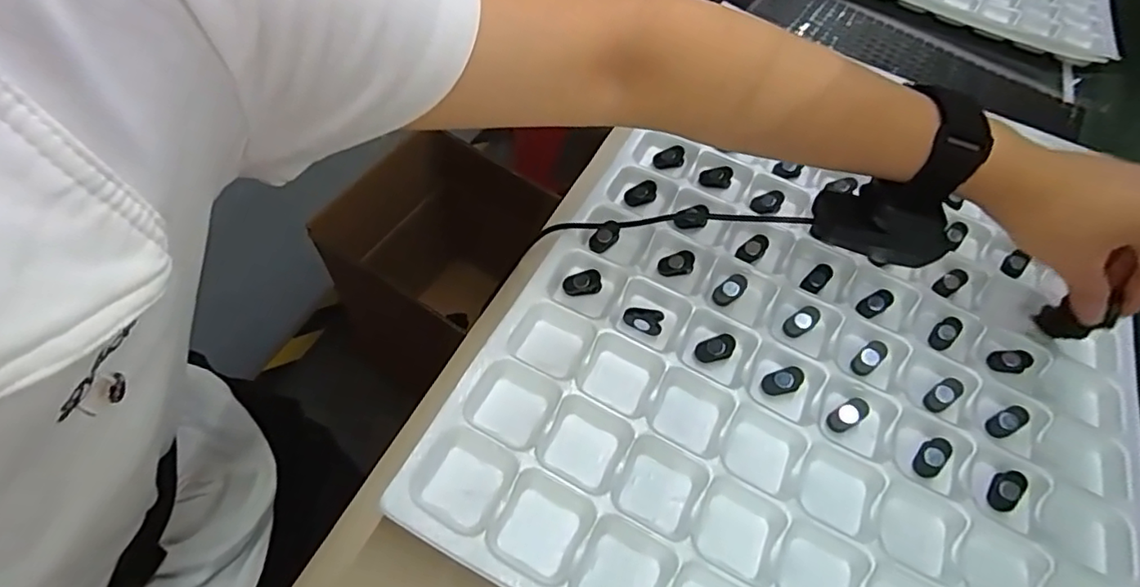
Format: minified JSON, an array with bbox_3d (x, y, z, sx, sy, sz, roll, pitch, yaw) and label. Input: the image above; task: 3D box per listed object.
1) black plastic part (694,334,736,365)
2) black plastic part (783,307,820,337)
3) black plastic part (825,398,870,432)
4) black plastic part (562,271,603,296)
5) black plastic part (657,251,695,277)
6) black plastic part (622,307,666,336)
[{"bbox_3d":[0.084,0.032,0.338,0.021,0.012,0.011,-13,61,-16],"label":"black plastic part"},{"bbox_3d":[0.141,0.017,0.357,0.024,0.009,0.012,-32,63,-6],"label":"black plastic part"},{"bbox_3d":[0.154,0.068,0.325,0.024,0.004,0.011,-34,62,2],"label":"black plastic part"},{"bbox_3d":[0.007,-0.006,0.353,0.023,0.010,0.011,-6,57,-8],"label":"black plastic part"},{"bbox_3d":[0.067,-0.019,0.369,0.022,0.012,0.010,-11,60,-15],"label":"black plastic part"},{"bbox_3d":[0.043,0.015,0.341,0.023,0.010,0.011,13,57,-1],"label":"black plastic part"}]

